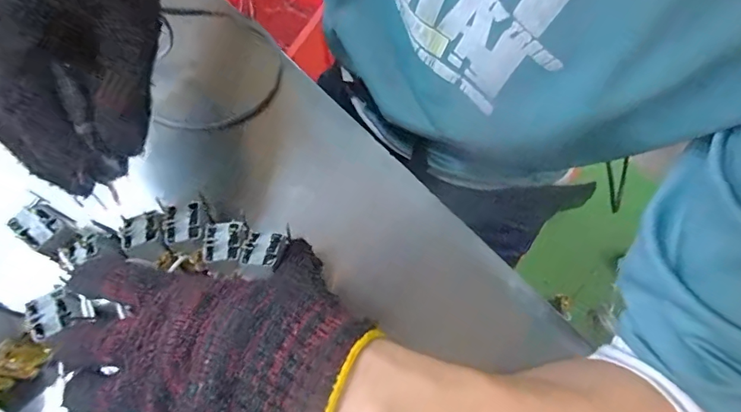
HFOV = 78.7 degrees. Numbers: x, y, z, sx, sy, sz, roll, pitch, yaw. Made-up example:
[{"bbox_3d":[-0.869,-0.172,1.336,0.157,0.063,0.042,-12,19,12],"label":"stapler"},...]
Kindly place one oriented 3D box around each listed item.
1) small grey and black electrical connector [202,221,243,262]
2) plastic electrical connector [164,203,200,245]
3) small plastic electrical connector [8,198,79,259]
[{"bbox_3d":[-0.095,0.023,0.291,0.024,0.008,0.027,-3,72,-2],"label":"small grey and black electrical connector"},{"bbox_3d":[-0.122,0.011,0.295,0.022,0.007,0.026,-8,72,-4],"label":"plastic electrical connector"},{"bbox_3d":[-0.205,0.014,0.282,0.031,0.014,0.024,31,74,9],"label":"small plastic electrical connector"}]

